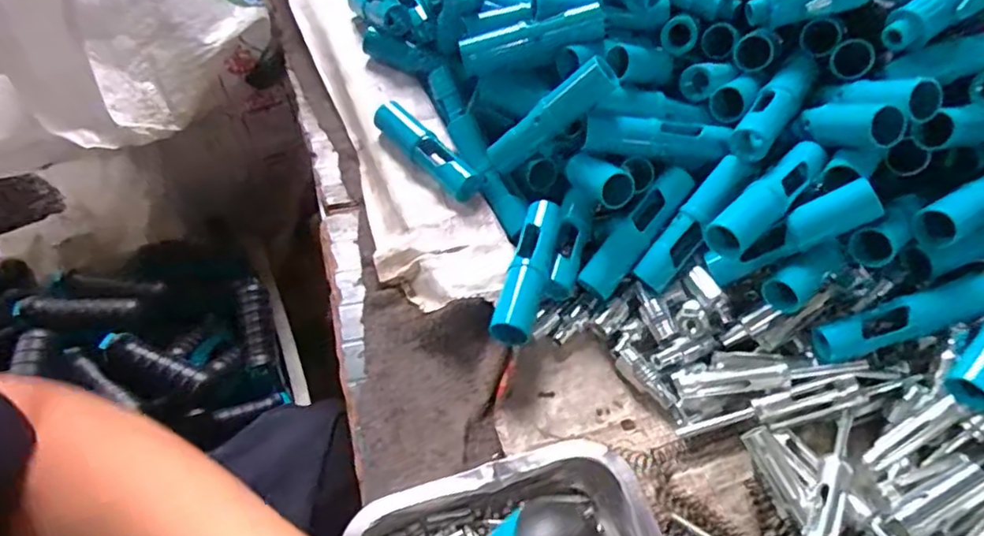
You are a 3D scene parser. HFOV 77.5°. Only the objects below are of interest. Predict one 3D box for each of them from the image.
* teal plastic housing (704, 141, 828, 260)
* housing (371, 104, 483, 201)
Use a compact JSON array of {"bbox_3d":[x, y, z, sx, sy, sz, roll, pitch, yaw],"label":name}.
[{"bbox_3d":[0.205,-0.051,0.451,0.122,0.029,0.028,-33,60,-28],"label":"teal plastic housing"},{"bbox_3d":[-0.057,-0.105,0.546,0.121,0.025,0.028,39,57,24],"label":"housing"}]

